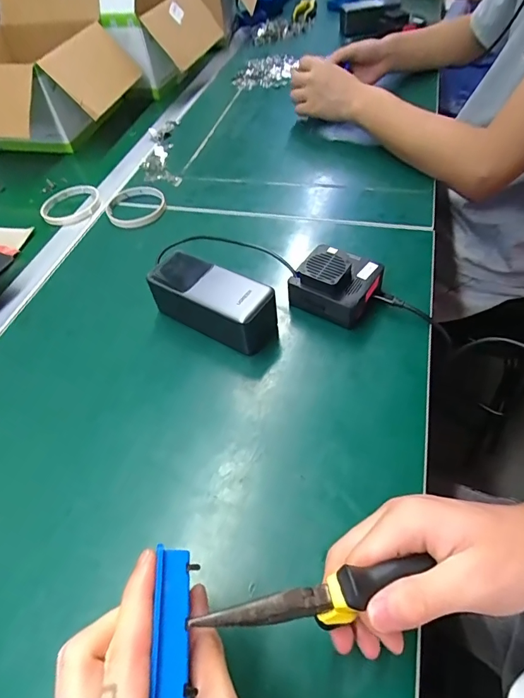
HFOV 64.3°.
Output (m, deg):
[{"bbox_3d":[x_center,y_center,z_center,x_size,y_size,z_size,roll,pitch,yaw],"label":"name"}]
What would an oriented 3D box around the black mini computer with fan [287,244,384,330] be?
[{"bbox_3d":[0.077,-0.071,0.437,0.083,0.050,0.073,27,59,25],"label":"black mini computer with fan"}]

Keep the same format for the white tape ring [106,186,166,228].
[{"bbox_3d":[-0.174,-0.203,0.584,0.077,0.011,0.080,13,54,17],"label":"white tape ring"}]

